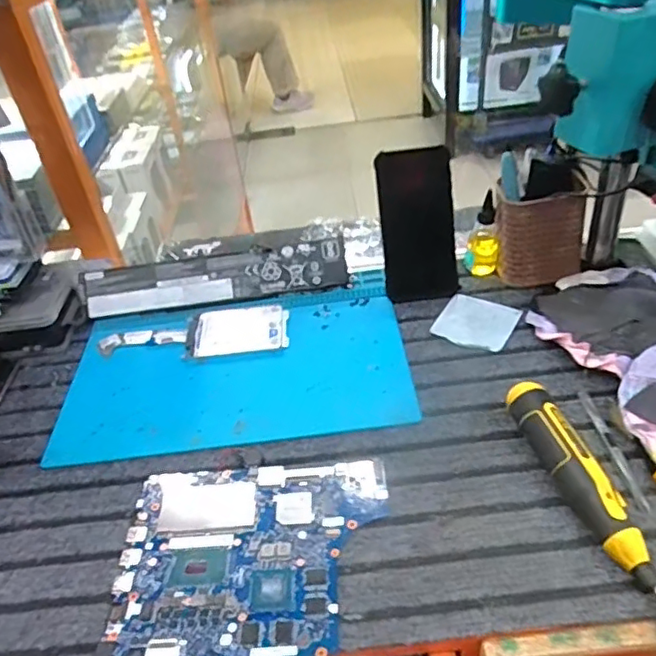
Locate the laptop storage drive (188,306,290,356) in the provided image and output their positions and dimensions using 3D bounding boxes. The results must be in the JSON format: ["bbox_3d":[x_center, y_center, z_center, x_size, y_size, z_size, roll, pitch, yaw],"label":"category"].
[{"bbox_3d":[-0.099,0.001,0.661,0.109,0.013,0.067,-5,39,3],"label":"laptop storage drive"}]

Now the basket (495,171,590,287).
[{"bbox_3d":[0.234,-0.112,0.668,0.092,0.096,0.076,3,40,13],"label":"basket"}]

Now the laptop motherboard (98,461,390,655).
[{"bbox_3d":[-0.056,0.170,0.455,0.197,0.009,0.152,-4,39,4],"label":"laptop motherboard"}]

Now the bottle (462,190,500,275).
[{"bbox_3d":[0.176,-0.105,0.690,0.028,0.092,0.027,-18,40,-13],"label":"bottle"}]

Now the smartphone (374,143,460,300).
[{"bbox_3d":[0.098,-0.112,0.663,0.075,0.162,0.014,-5,12,6],"label":"smartphone"}]

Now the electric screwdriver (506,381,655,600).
[{"bbox_3d":[0.194,0.124,0.438,0.030,0.039,0.210,-15,39,-10],"label":"electric screwdriver"}]

